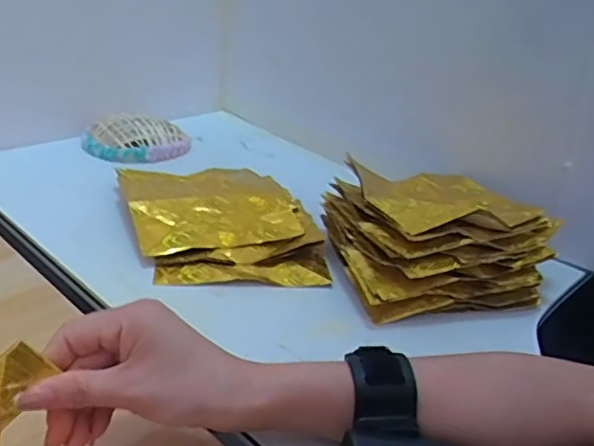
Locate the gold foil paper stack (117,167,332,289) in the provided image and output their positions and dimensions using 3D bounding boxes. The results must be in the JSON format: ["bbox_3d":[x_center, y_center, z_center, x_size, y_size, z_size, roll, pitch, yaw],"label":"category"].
[{"bbox_3d":[-0.077,-0.011,0.586,0.165,0.029,0.243,-7,30,-21],"label":"gold foil paper stack"}]

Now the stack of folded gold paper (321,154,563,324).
[{"bbox_3d":[0.126,0.004,0.549,0.191,0.067,0.178,-3,29,-14],"label":"stack of folded gold paper"}]

